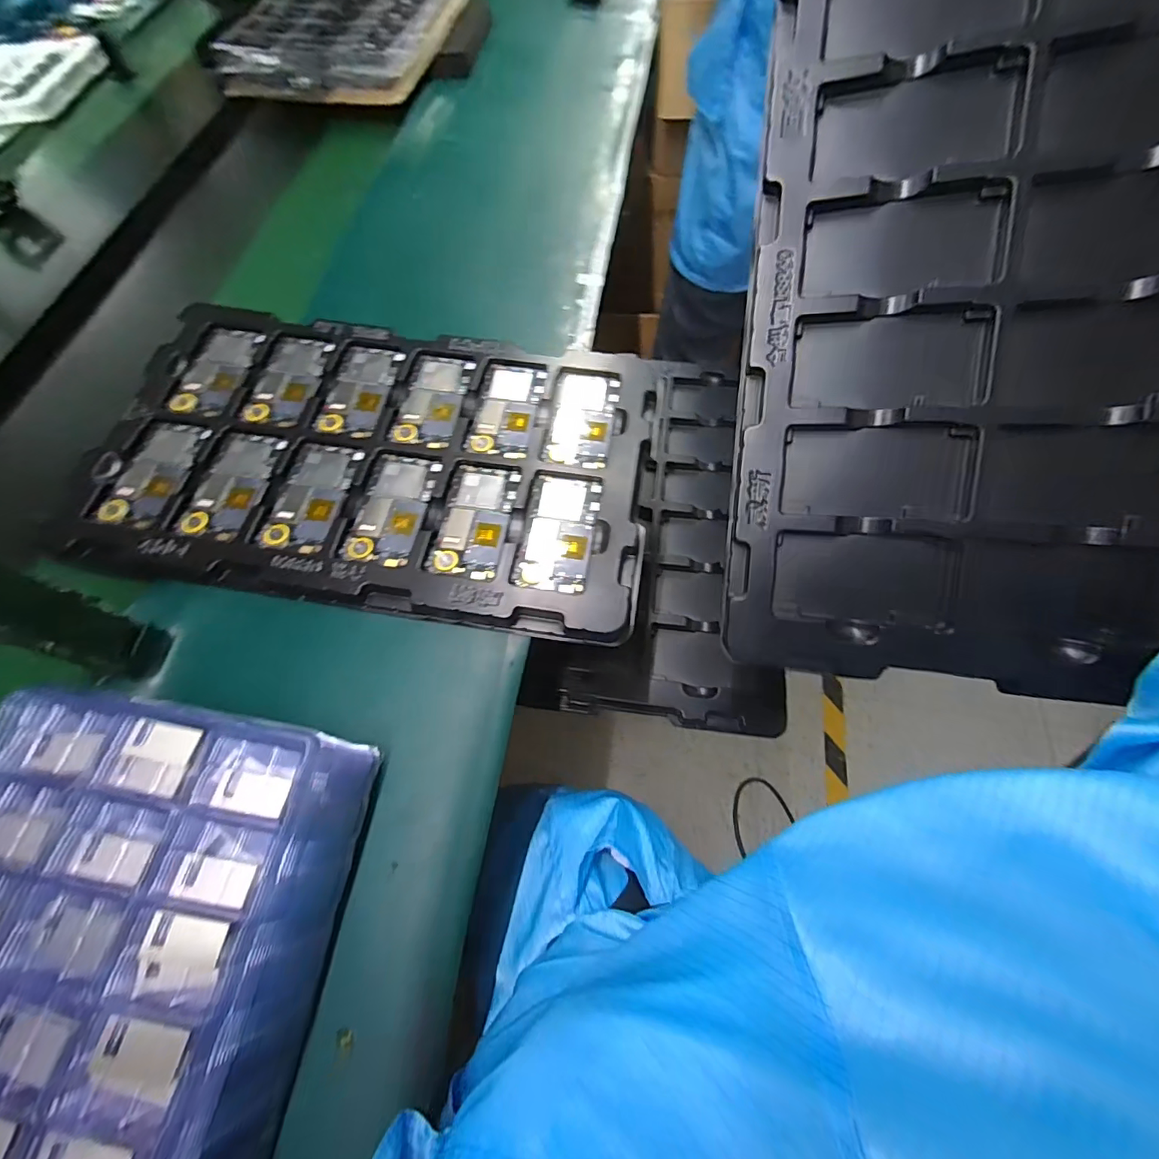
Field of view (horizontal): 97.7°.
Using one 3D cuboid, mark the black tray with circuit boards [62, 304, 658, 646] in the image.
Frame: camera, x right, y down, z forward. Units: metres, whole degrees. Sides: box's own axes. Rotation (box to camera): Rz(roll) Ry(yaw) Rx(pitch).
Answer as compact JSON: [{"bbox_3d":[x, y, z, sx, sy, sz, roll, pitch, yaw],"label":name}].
[{"bbox_3d":[-0.196,-0.130,0.524,0.539,0.030,0.331,8,66,2],"label":"black tray with circuit boards"}]

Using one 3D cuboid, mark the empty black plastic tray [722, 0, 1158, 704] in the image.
[{"bbox_3d":[0.293,-0.195,0.372,0.325,0.039,0.540,5,97,18],"label":"empty black plastic tray"}]

